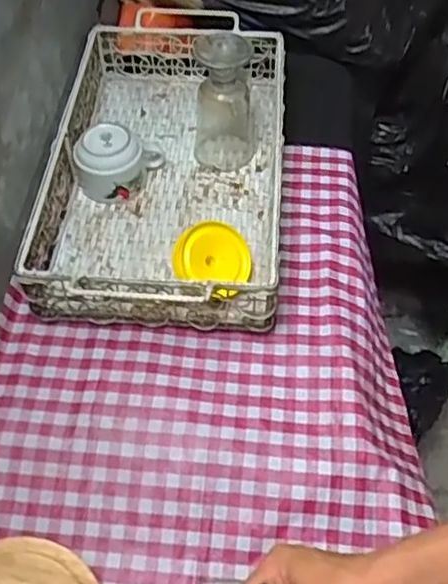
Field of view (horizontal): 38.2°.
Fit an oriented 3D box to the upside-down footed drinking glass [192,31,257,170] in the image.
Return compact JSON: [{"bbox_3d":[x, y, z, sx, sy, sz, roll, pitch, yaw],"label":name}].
[{"bbox_3d":[0.001,-0.225,0.767,0.073,0.149,0.072,0,55,0],"label":"upside-down footed drinking glass"}]

